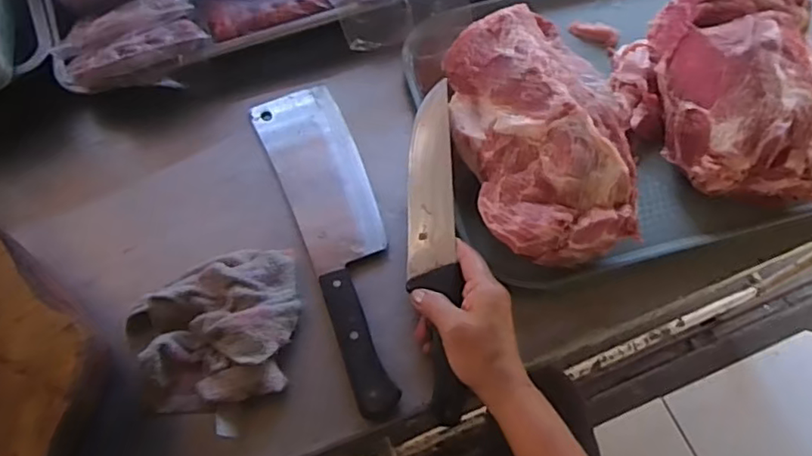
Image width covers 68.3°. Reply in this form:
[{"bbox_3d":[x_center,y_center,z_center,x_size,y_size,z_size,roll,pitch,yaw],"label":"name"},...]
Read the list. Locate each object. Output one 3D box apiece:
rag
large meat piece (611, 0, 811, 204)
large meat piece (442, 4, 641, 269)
[{"bbox_3d":[-0.173,0.092,0.540,0.156,0.038,0.135,-15,68,-7],"label":"rag"},{"bbox_3d":[0.321,-0.152,0.598,0.179,0.089,0.235,1,66,-1],"label":"large meat piece"},{"bbox_3d":[0.123,-0.096,0.575,0.141,0.072,0.252,-12,67,-6],"label":"large meat piece"}]

